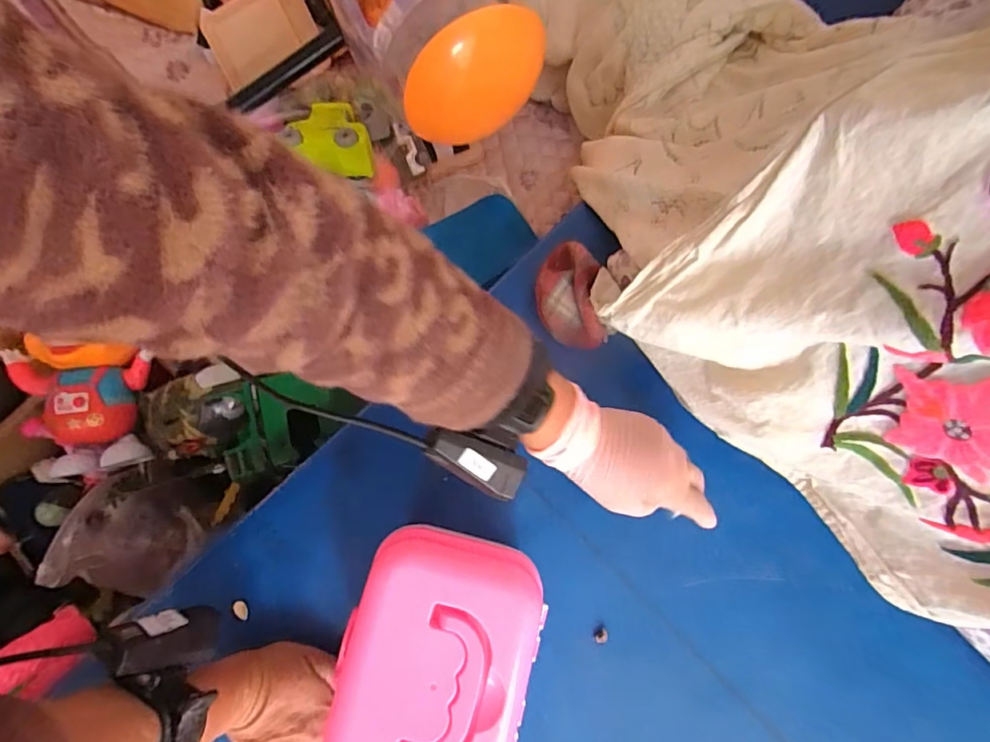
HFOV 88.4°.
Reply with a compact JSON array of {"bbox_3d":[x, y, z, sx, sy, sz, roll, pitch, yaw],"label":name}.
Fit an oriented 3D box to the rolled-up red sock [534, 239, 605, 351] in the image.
[{"bbox_3d":[0.066,-0.074,0.468,0.058,0.034,0.104,-6,78,-1],"label":"rolled-up red sock"}]

